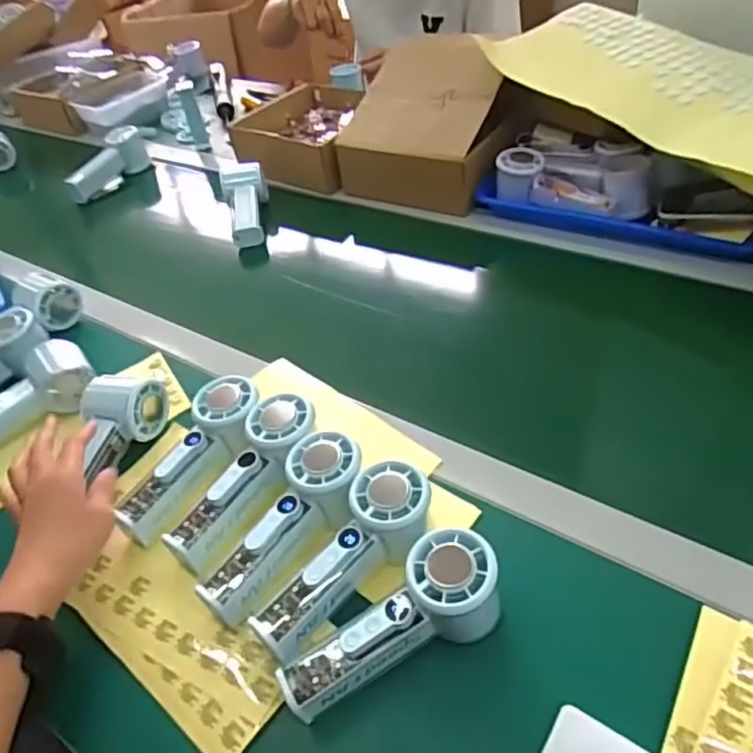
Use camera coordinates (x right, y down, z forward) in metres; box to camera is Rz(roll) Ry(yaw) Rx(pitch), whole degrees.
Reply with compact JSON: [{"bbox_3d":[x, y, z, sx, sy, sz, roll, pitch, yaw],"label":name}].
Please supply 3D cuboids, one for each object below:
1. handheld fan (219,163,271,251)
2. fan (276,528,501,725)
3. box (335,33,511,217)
[{"bbox_3d":[-0.177,-0.238,0.862,0.059,0.049,0.142,-14,43,-3],"label":"handheld fan"},{"bbox_3d":[0.012,0.164,0.413,0.150,0.055,0.052,-32,48,-7],"label":"fan"},{"bbox_3d":[0.072,-0.330,0.834,0.213,0.152,0.160,18,50,28],"label":"box"}]

